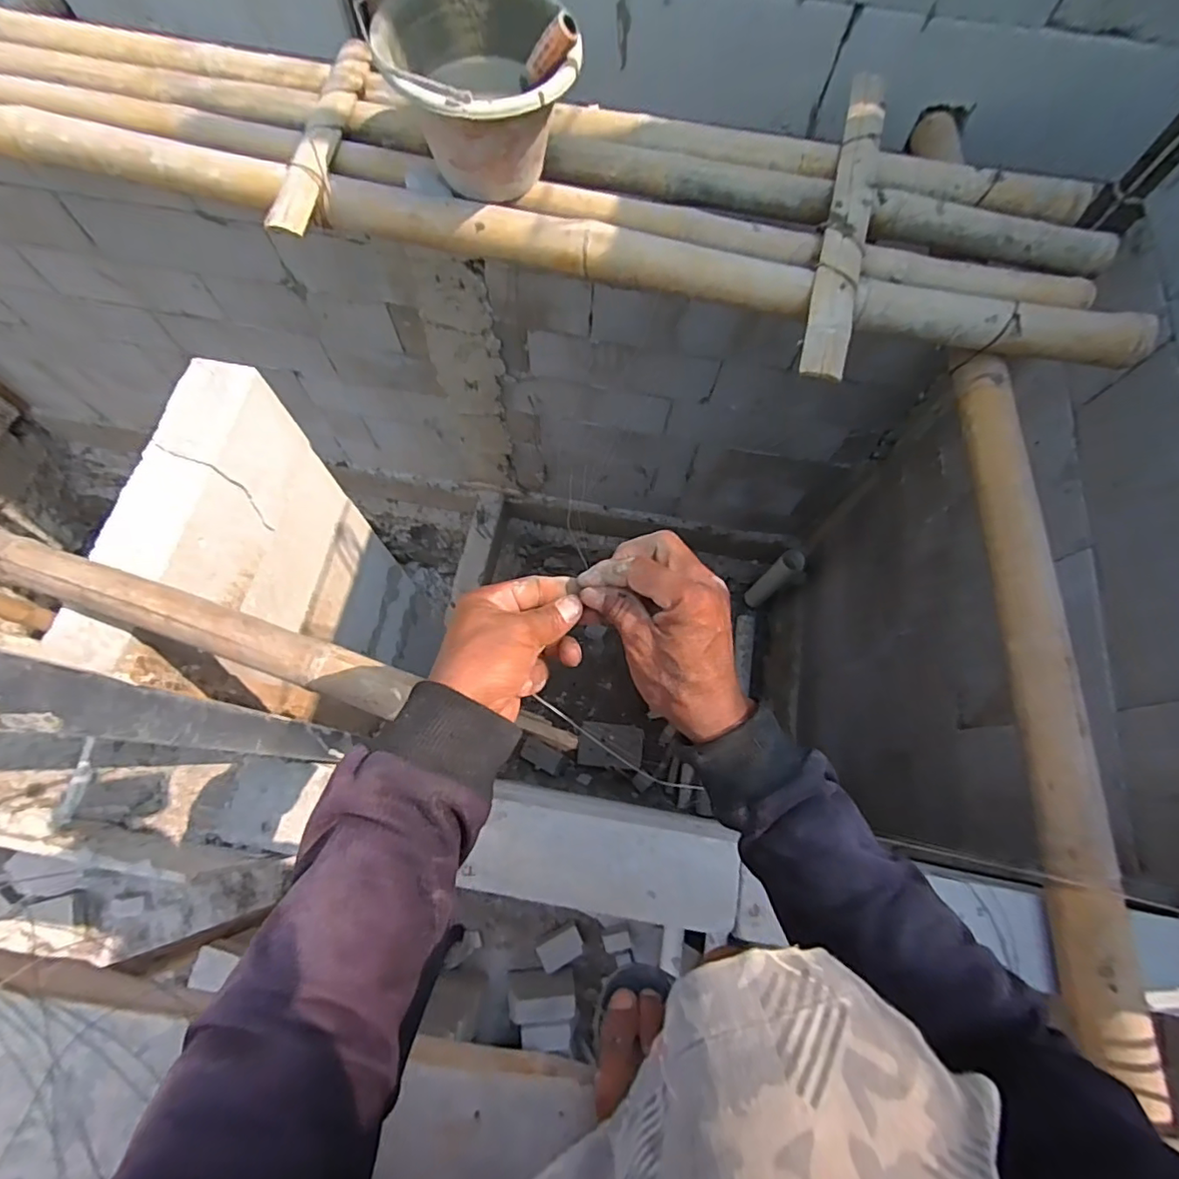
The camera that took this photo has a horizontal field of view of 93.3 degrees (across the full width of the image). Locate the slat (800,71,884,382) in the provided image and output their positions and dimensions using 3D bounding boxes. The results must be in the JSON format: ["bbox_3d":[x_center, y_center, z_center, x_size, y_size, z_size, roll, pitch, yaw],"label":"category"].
[{"bbox_3d":[0.390,-0.571,0.831,0.062,0.032,0.617,15,70,3],"label":"slat"}]

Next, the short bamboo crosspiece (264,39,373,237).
[{"bbox_3d":[-0.400,-0.699,0.842,0.058,0.021,0.436,5,70,0],"label":"short bamboo crosspiece"}]

